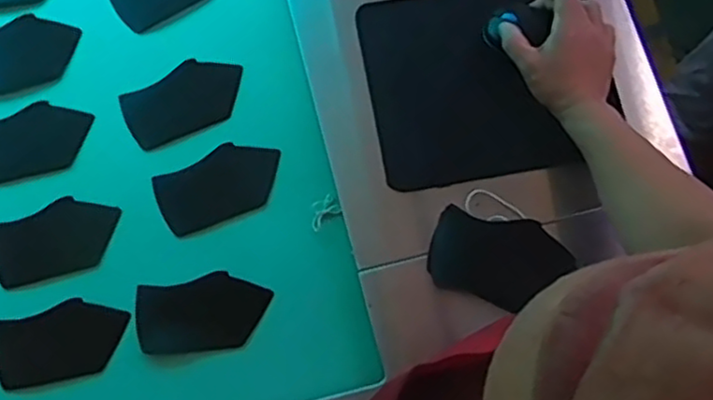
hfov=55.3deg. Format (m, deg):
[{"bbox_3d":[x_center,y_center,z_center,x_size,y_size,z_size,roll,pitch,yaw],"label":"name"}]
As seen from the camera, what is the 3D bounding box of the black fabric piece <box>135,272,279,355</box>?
[{"bbox_3d":[-0.152,0.110,0.667,0.128,0.005,0.070,-6,77,0],"label":"black fabric piece"}]

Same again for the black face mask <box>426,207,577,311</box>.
[{"bbox_3d":[0.138,0.057,0.658,0.130,0.017,0.082,20,78,5],"label":"black face mask"}]

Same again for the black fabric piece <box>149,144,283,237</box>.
[{"bbox_3d":[-0.142,-0.015,0.710,0.127,0.004,0.073,-21,77,-4],"label":"black fabric piece"}]

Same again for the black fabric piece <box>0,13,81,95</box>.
[{"bbox_3d":[-0.364,-0.156,0.739,0.123,0.008,0.080,-25,81,-7],"label":"black fabric piece"}]

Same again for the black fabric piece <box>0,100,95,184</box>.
[{"bbox_3d":[-0.345,-0.062,0.718,0.127,0.004,0.075,-13,77,-2],"label":"black fabric piece"}]

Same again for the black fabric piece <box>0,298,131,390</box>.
[{"bbox_3d":[-0.290,0.140,0.668,0.129,0.004,0.071,-12,77,-2],"label":"black fabric piece"}]

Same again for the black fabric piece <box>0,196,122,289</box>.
[{"bbox_3d":[-0.308,0.041,0.693,0.130,0.006,0.075,-16,80,-2],"label":"black fabric piece"}]

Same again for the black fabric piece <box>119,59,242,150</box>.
[{"bbox_3d":[-0.184,-0.107,0.730,0.127,0.004,0.073,-24,77,-5],"label":"black fabric piece"}]

